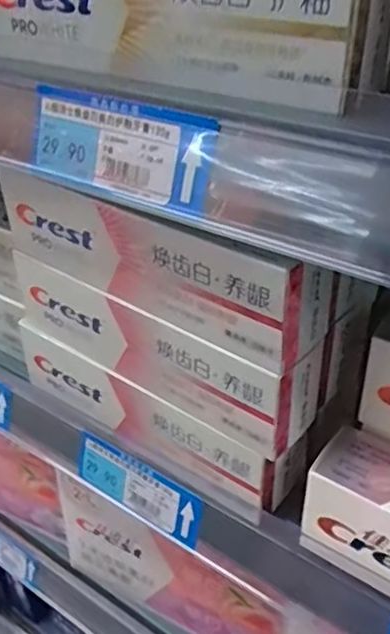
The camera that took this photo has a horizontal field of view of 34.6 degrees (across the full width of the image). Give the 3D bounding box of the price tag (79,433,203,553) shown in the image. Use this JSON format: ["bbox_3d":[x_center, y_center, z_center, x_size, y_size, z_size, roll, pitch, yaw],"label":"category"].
[{"bbox_3d":[-0.038,0.111,0.406,0.097,0.039,0.005,22,25,30],"label":"price tag"}]

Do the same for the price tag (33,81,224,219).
[{"bbox_3d":[-0.033,-0.072,0.267,0.101,0.037,0.004,23,25,30],"label":"price tag"}]

